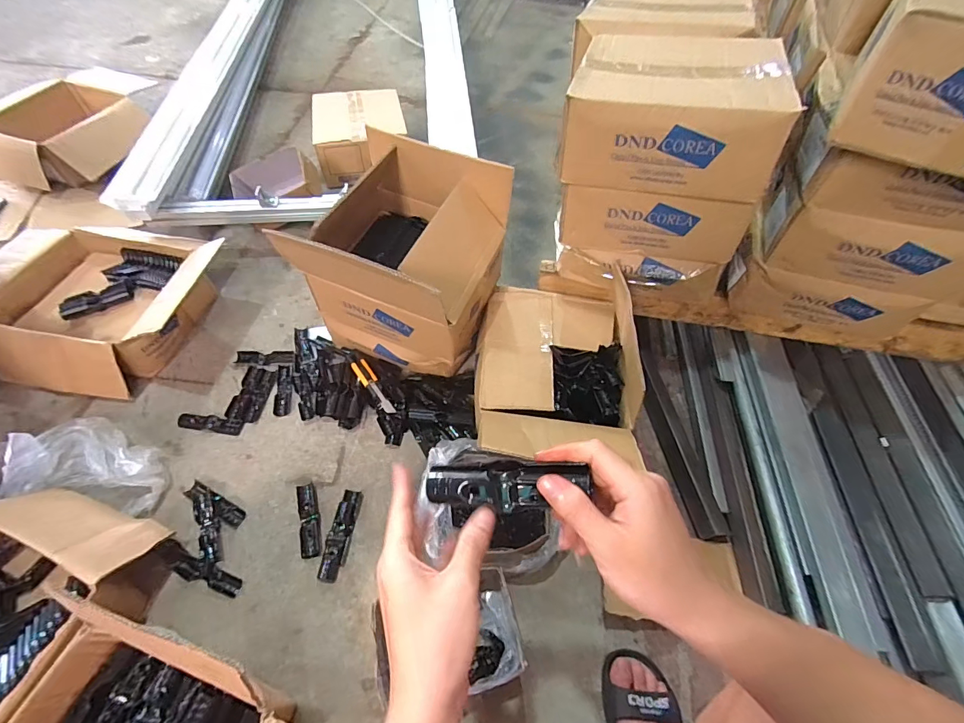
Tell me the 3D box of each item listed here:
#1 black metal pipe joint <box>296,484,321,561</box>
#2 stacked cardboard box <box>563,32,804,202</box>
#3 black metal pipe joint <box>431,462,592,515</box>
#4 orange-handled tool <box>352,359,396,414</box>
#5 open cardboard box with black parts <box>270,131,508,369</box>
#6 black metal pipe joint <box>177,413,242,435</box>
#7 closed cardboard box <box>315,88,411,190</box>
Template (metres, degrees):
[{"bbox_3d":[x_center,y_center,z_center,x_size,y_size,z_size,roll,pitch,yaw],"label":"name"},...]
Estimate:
[{"bbox_3d":[-0.317,0.289,0.790,0.037,0.022,0.125,-13,57,-11],"label":"black metal pipe joint"},{"bbox_3d":[0.306,-0.416,0.710,0.305,0.148,0.289,14,56,7],"label":"stacked cardboard box"},{"bbox_3d":[0.018,0.097,0.336,0.125,0.020,0.032,-8,54,16],"label":"black metal pipe joint"},{"bbox_3d":[-0.231,0.053,0.918,0.034,0.011,0.149,-26,61,-22],"label":"orange-handled tool"},{"bbox_3d":[-0.142,-0.190,0.882,0.319,0.329,0.305,15,56,8],"label":"open cardboard box with black parts"},{"bbox_3d":[-0.564,0.129,0.899,0.131,0.012,0.032,7,55,3],"label":"black metal pipe joint"},{"bbox_3d":[-0.387,-0.720,1.375,0.276,0.129,0.337,-10,56,-9],"label":"closed cardboard box"}]

